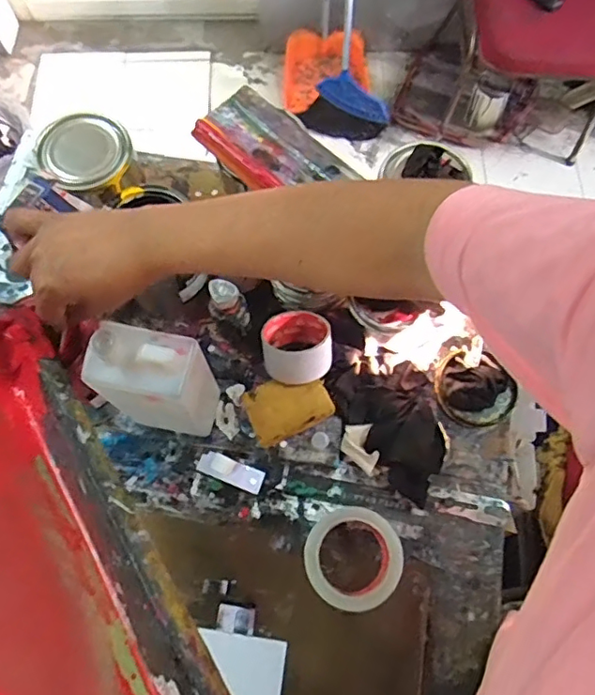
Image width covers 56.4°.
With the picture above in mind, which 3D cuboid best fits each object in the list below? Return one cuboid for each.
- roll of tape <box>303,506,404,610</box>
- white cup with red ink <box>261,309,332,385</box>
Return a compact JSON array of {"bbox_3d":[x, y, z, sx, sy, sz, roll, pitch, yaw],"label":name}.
[{"bbox_3d":[0.060,0.233,0.619,0.102,0.054,0.101,0,70,0],"label":"roll of tape"},{"bbox_3d":[-0.001,0.000,0.665,0.083,0.051,0.083,-3,42,2],"label":"white cup with red ink"}]

